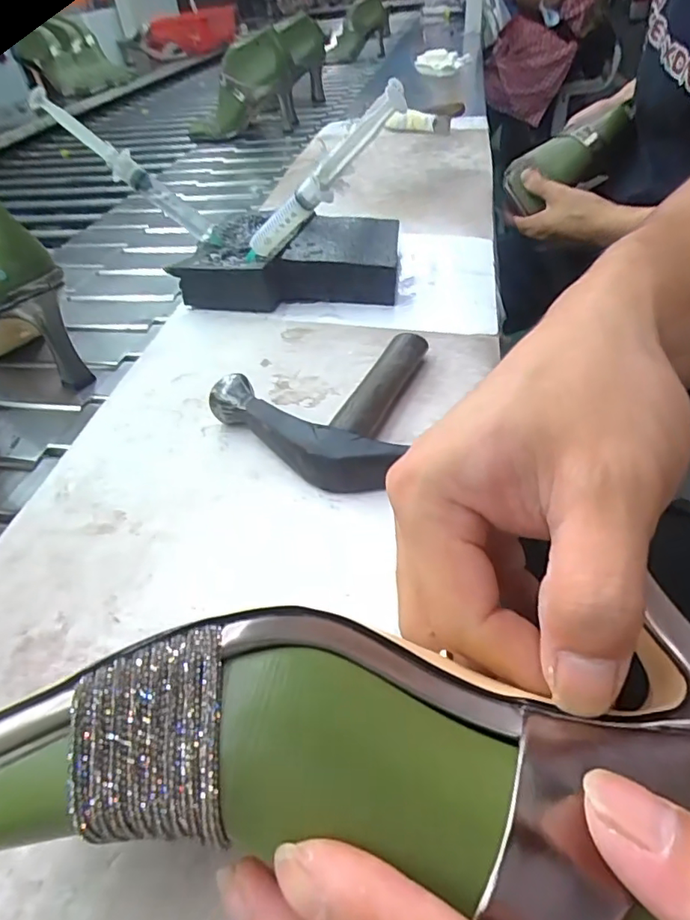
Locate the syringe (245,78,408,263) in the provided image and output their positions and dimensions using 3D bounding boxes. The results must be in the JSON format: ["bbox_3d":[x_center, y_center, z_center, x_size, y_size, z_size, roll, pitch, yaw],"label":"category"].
[{"bbox_3d":[-0.019,-0.176,0.359,0.169,0.018,0.020,-24,22,47],"label":"syringe"}]

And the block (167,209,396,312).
[{"bbox_3d":[-0.040,-0.167,0.453,0.167,0.037,0.125,2,43,7],"label":"block"}]

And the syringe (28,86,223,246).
[{"bbox_3d":[-0.166,-0.223,0.426,0.166,0.022,0.016,37,46,-12],"label":"syringe"}]

